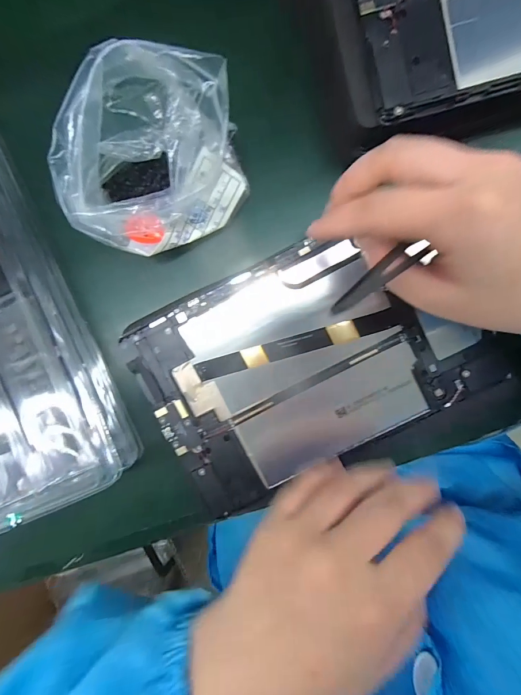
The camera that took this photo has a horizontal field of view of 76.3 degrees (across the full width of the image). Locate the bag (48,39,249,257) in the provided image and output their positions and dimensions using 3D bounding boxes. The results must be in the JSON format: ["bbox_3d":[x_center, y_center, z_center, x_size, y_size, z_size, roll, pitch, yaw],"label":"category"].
[{"bbox_3d":[-0.069,-0.119,0.215,0.111,0.062,0.102,-15,94,2],"label":"bag"}]

